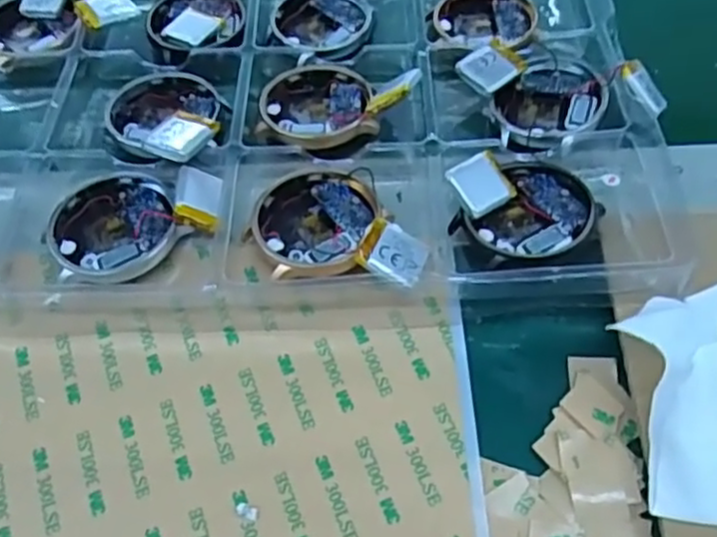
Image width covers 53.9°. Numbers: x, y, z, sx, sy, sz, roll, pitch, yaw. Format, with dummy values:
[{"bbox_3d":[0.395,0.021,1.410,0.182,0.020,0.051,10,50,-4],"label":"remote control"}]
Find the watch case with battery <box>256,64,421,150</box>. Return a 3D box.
[{"bbox_3d":[-0.008,-0.067,0.275,0.059,0.022,0.044,8,56,7],"label":"watch case with battery"}]

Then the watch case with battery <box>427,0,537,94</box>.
[{"bbox_3d":[0.051,-0.100,0.298,0.043,0.013,0.072,9,57,8],"label":"watch case with battery"}]

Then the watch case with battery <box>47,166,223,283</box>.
[{"bbox_3d":[-0.078,-0.017,0.248,0.057,0.015,0.043,-8,56,-4],"label":"watch case with battery"}]

